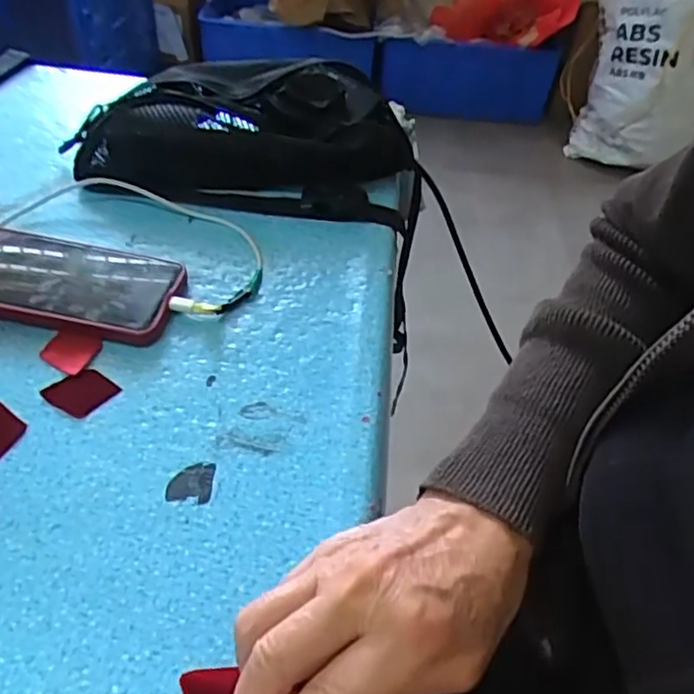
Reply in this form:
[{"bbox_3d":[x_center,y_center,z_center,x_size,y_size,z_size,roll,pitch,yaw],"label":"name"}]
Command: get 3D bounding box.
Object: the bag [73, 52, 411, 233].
[{"bbox_3d":[-0.078,-0.186,0.559,0.280,0.069,0.145,6,48,-1],"label":"bag"}]

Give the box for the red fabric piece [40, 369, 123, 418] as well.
[{"bbox_3d":[-0.166,0.027,0.407,0.034,0.004,0.034,30,52,19],"label":"red fabric piece"}]

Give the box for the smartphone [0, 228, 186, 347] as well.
[{"bbox_3d":[-0.198,-0.046,0.457,0.155,0.018,0.078,11,48,3],"label":"smartphone"}]

